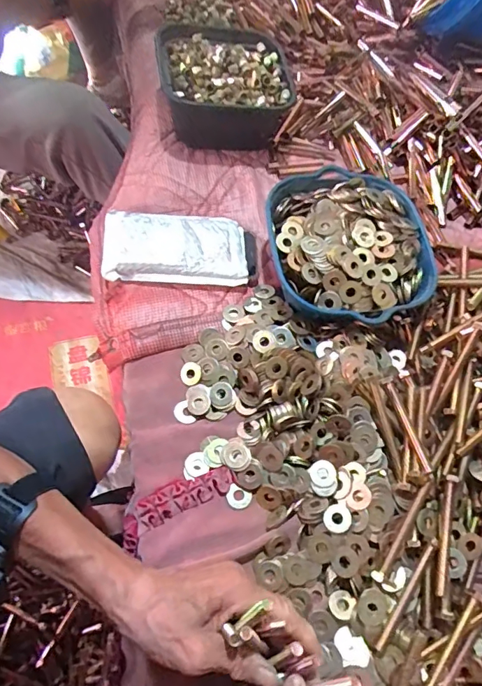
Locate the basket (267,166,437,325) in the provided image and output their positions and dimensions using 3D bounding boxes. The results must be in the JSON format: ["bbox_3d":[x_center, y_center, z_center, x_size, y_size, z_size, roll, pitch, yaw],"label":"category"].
[{"bbox_3d":[0.125,-0.113,0.538,0.190,0.055,0.202,1,65,-8],"label":"basket"}]

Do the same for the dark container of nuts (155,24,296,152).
[{"bbox_3d":[-0.019,-0.345,0.632,0.160,0.090,0.156,-8,67,-12],"label":"dark container of nuts"}]

